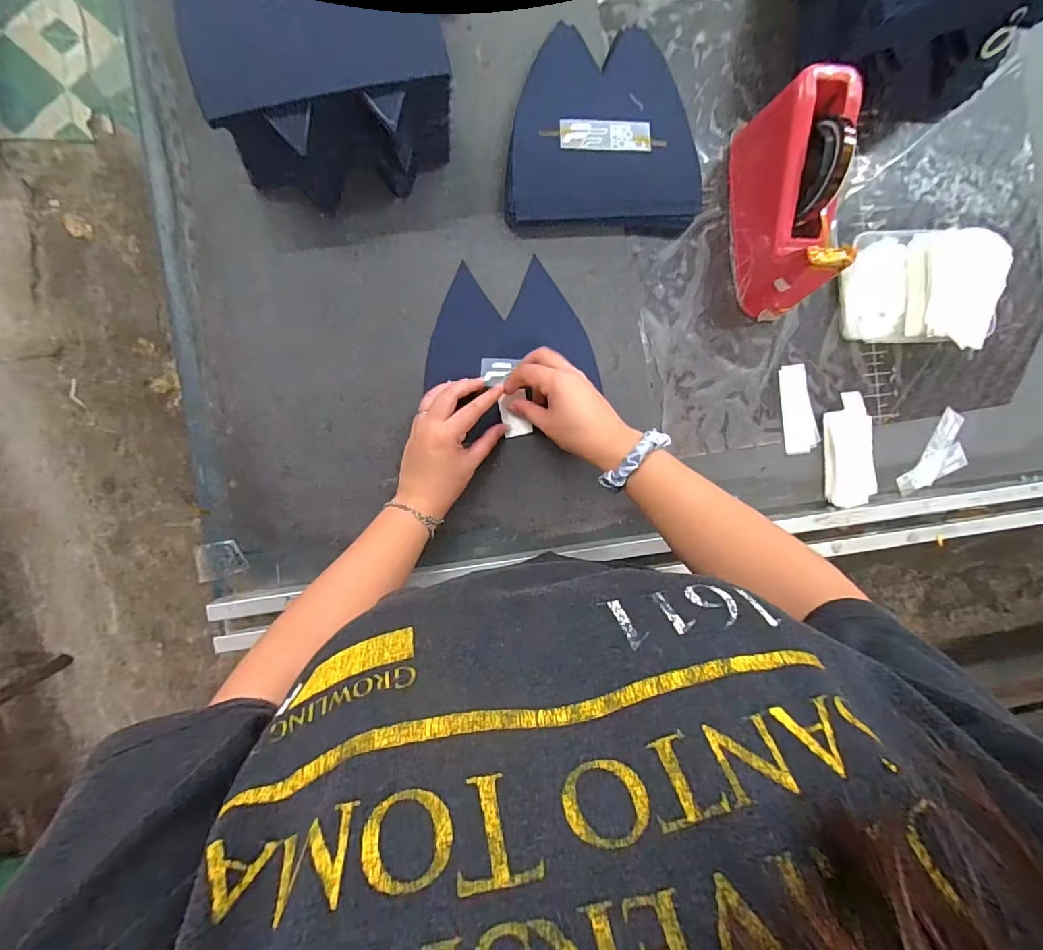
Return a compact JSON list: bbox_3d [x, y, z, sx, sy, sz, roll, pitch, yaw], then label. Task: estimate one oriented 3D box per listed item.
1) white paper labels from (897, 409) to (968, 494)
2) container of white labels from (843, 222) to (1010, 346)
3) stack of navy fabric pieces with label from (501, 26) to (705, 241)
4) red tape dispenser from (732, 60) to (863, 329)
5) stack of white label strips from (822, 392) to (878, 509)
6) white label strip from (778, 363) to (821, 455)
[{"bbox_3d":[0.507,-0.018,0.560,0.056,0.011,0.113,32,89,-5],"label":"white paper labels"},{"bbox_3d":[0.451,-0.209,0.521,0.168,0.056,0.126,4,92,-5],"label":"container of white labels"},{"bbox_3d":[0.085,-0.367,0.489,0.201,0.032,0.205,-4,93,-5],"label":"stack of navy fabric pieces with label"},{"bbox_3d":[0.272,-0.278,0.471,0.065,0.117,0.200,1,92,-5],"label":"red tape dispenser"},{"bbox_3d":[0.384,-0.030,0.540,0.058,0.018,0.128,-5,93,-5],"label":"stack of white label strips"},{"bbox_3d":[0.321,-0.077,0.535,0.038,0.004,0.101,-12,93,-4],"label":"white label strip"}]

